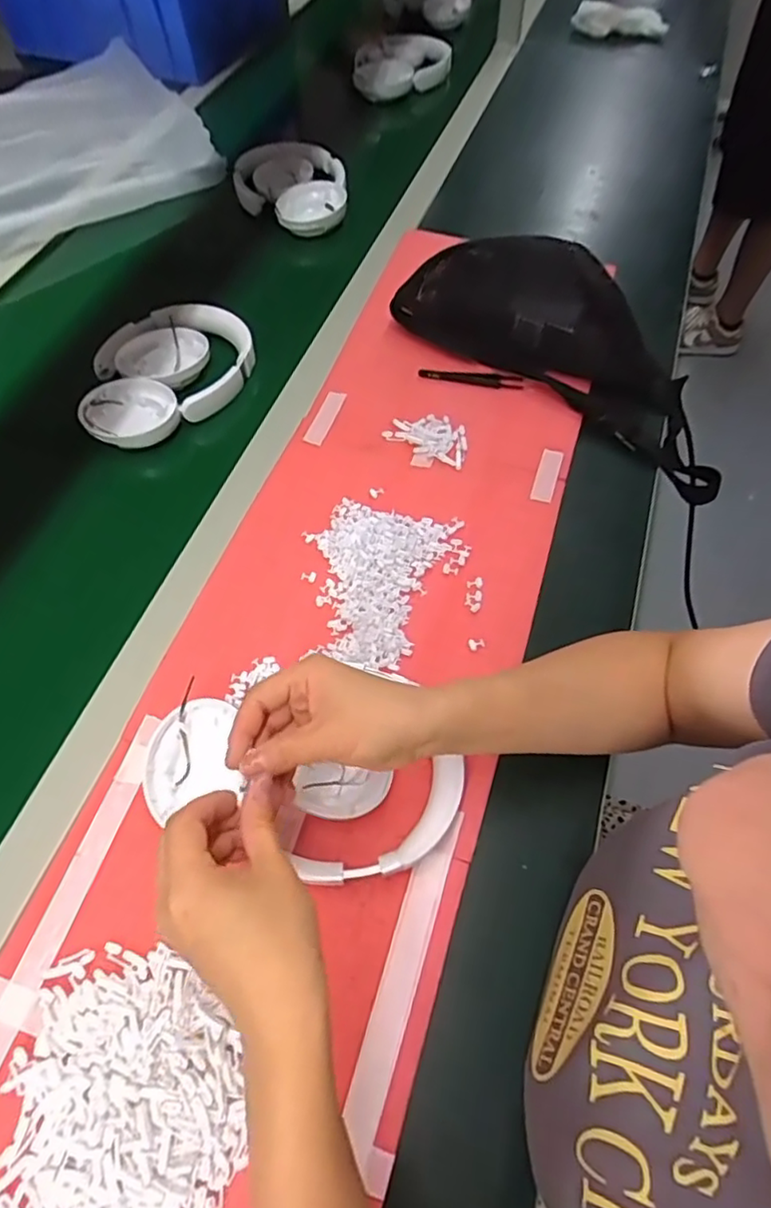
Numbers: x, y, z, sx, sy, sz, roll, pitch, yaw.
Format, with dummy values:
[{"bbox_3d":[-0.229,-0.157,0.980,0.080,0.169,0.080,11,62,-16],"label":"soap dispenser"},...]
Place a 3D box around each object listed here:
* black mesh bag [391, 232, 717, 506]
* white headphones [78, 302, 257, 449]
[{"bbox_3d":[0.194,-0.292,0.671,0.352,0.097,0.171,38,67,21],"label":"black mesh bag"},{"bbox_3d":[-0.232,-0.250,0.675,0.144,0.037,0.207,14,60,10],"label":"white headphones"}]

